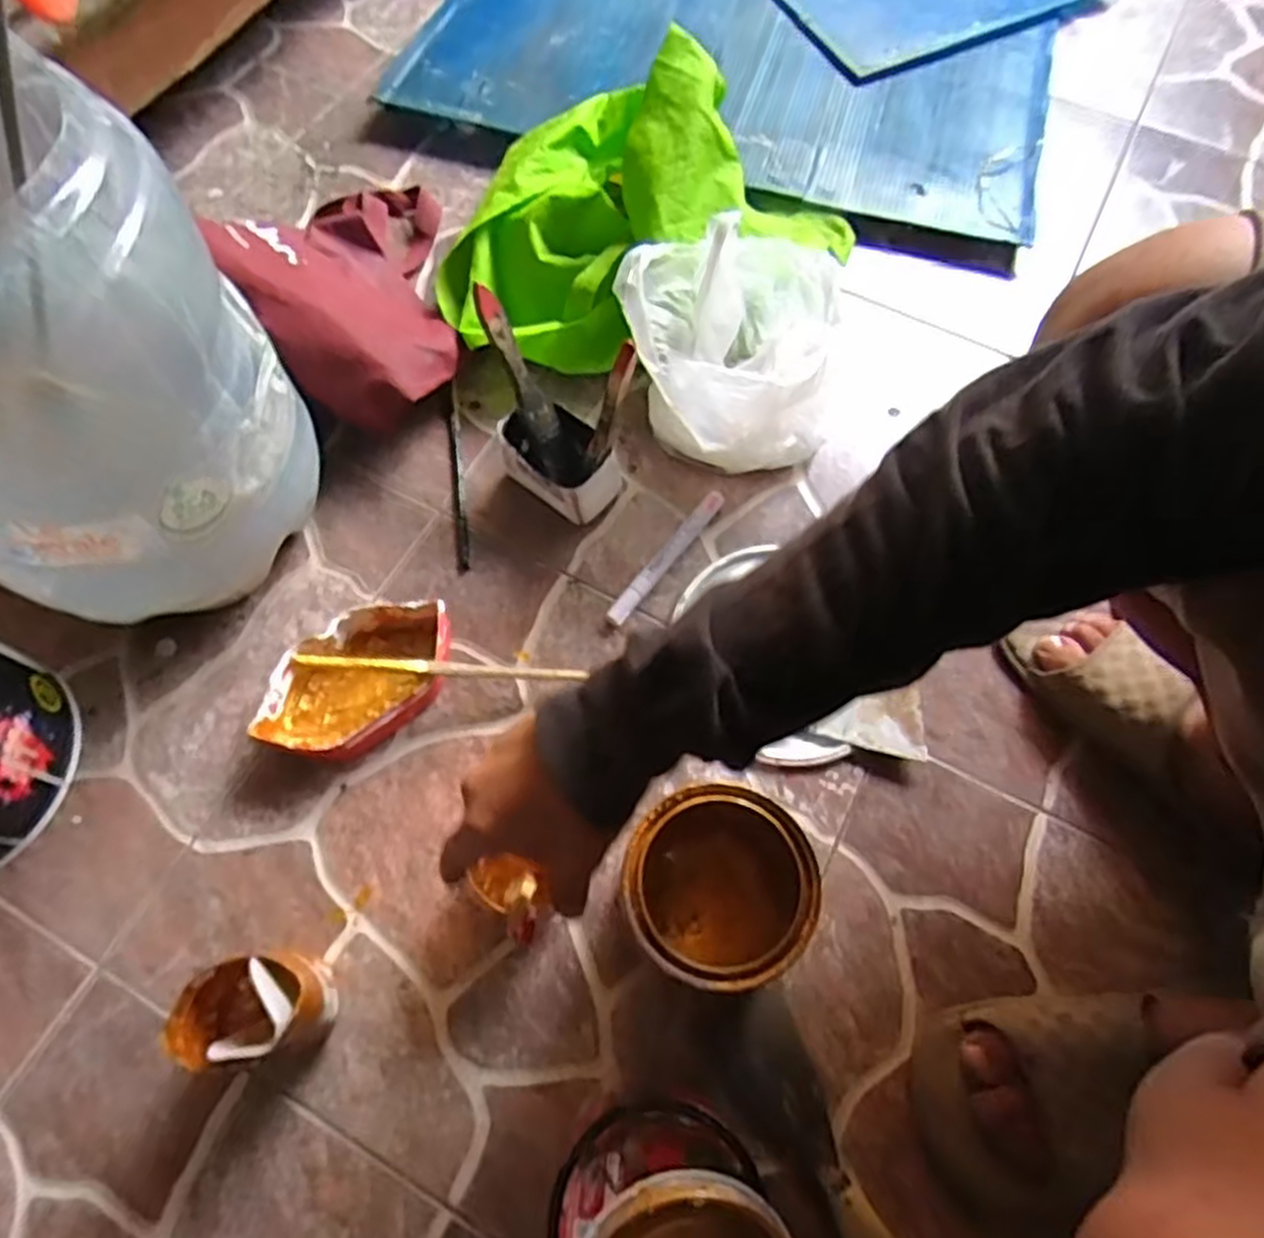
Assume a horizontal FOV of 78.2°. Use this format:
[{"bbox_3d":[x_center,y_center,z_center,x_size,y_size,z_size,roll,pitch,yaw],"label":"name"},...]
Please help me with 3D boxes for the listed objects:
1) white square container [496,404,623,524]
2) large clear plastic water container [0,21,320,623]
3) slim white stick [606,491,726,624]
[{"bbox_3d":[-0.052,-0.130,0.636,0.090,0.065,0.063,36,71,15],"label":"white square container"},{"bbox_3d":[-0.365,-0.171,0.485,0.236,0.271,0.250,-29,71,-10],"label":"large clear plastic water container"},{"bbox_3d":[0.029,-0.052,0.633,0.016,0.017,0.143,34,71,15],"label":"slim white stick"}]

